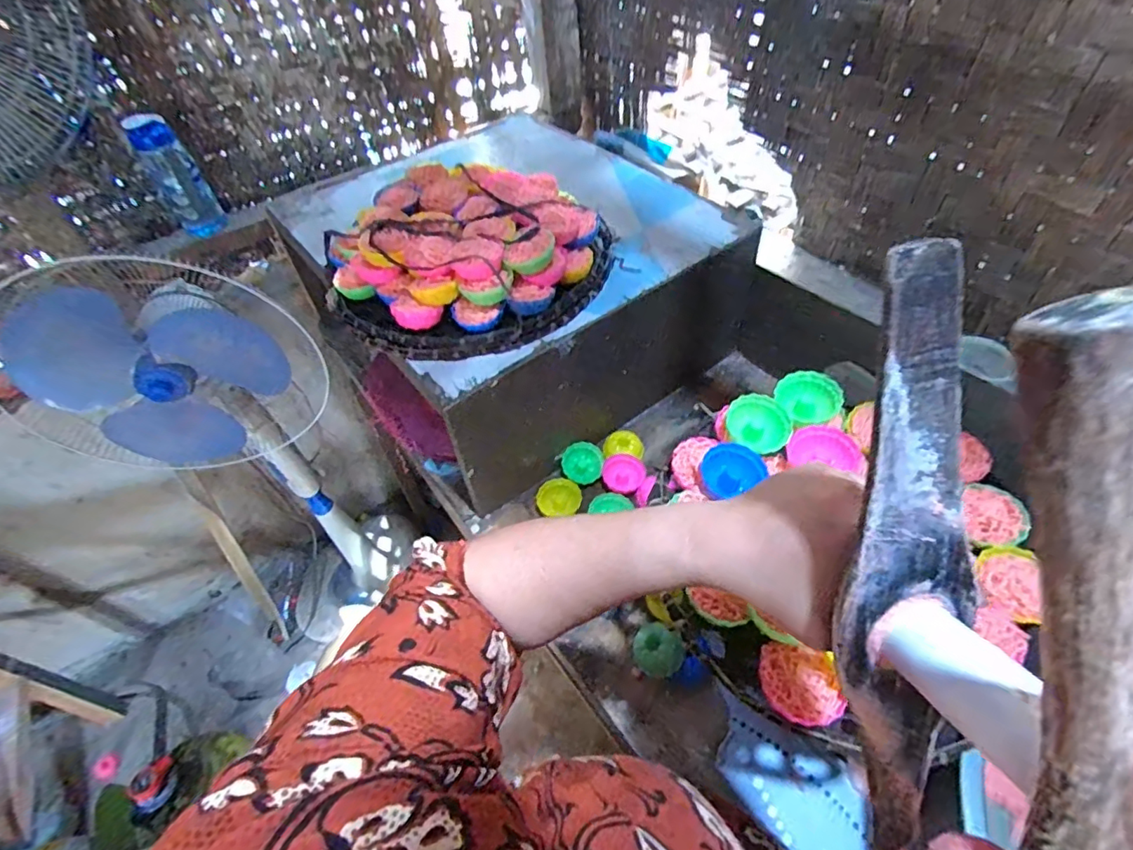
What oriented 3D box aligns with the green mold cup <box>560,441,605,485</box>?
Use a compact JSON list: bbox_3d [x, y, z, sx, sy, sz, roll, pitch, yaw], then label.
[{"bbox_3d":[0.023,0.055,0.807,0.062,0.029,0.060,16,85,-20],"label":"green mold cup"}]

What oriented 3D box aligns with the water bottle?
[{"bbox_3d":[-0.708,-0.436,1.011,0.083,0.246,0.096,-26,75,-18],"label":"water bottle"}]

